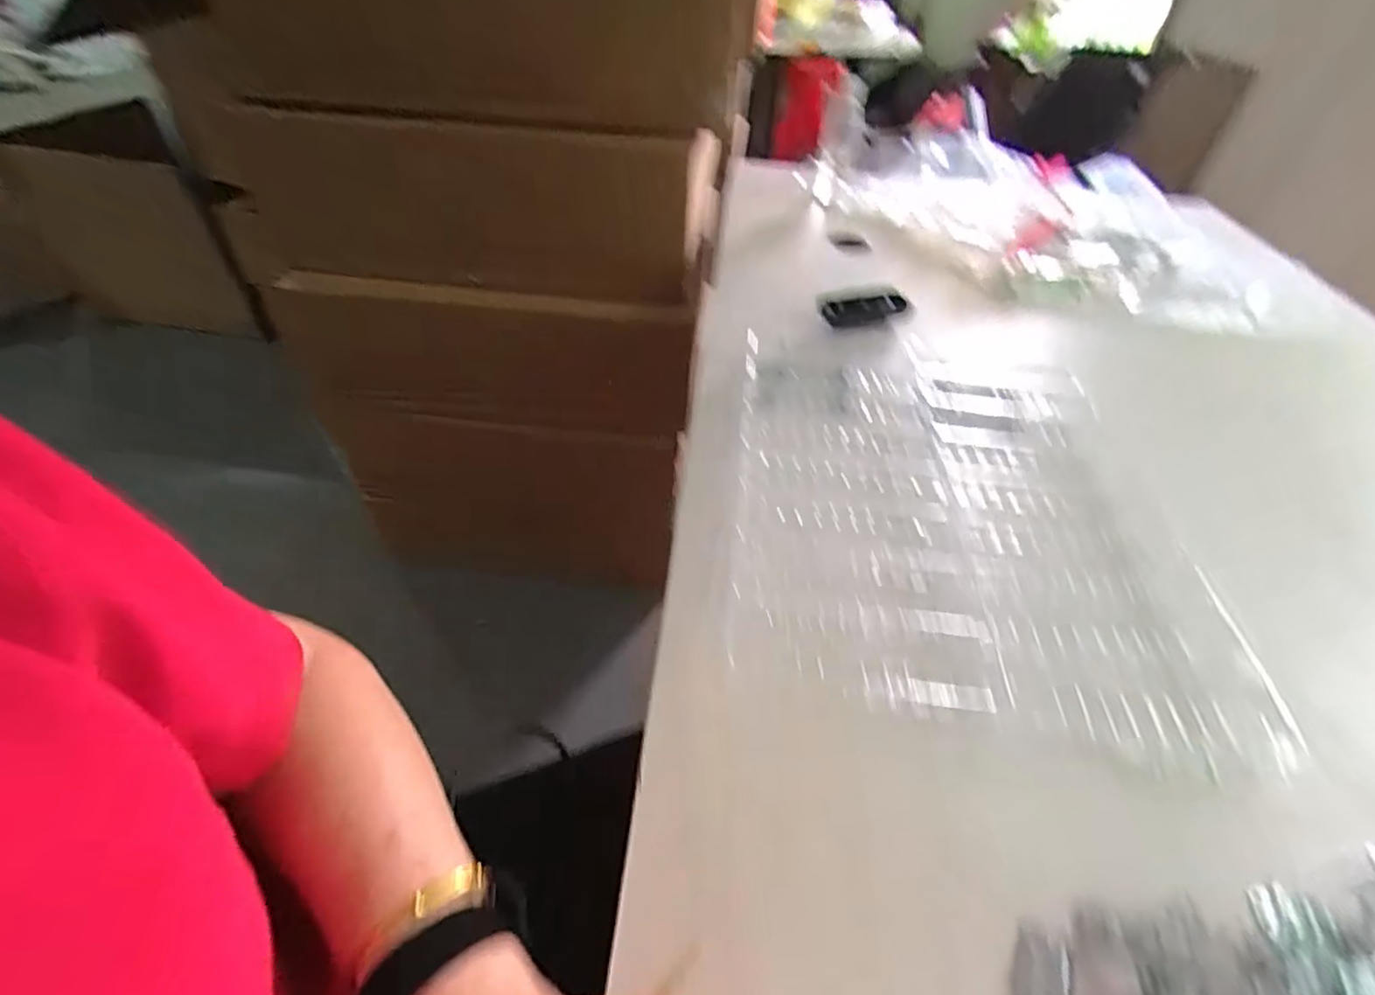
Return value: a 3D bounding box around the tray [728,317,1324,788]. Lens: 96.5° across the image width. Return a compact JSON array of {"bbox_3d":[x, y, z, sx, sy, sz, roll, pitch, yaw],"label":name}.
[{"bbox_3d":[0.211,-0.003,0.499,0.336,0.030,0.388,6,44,2],"label":"tray"}]

